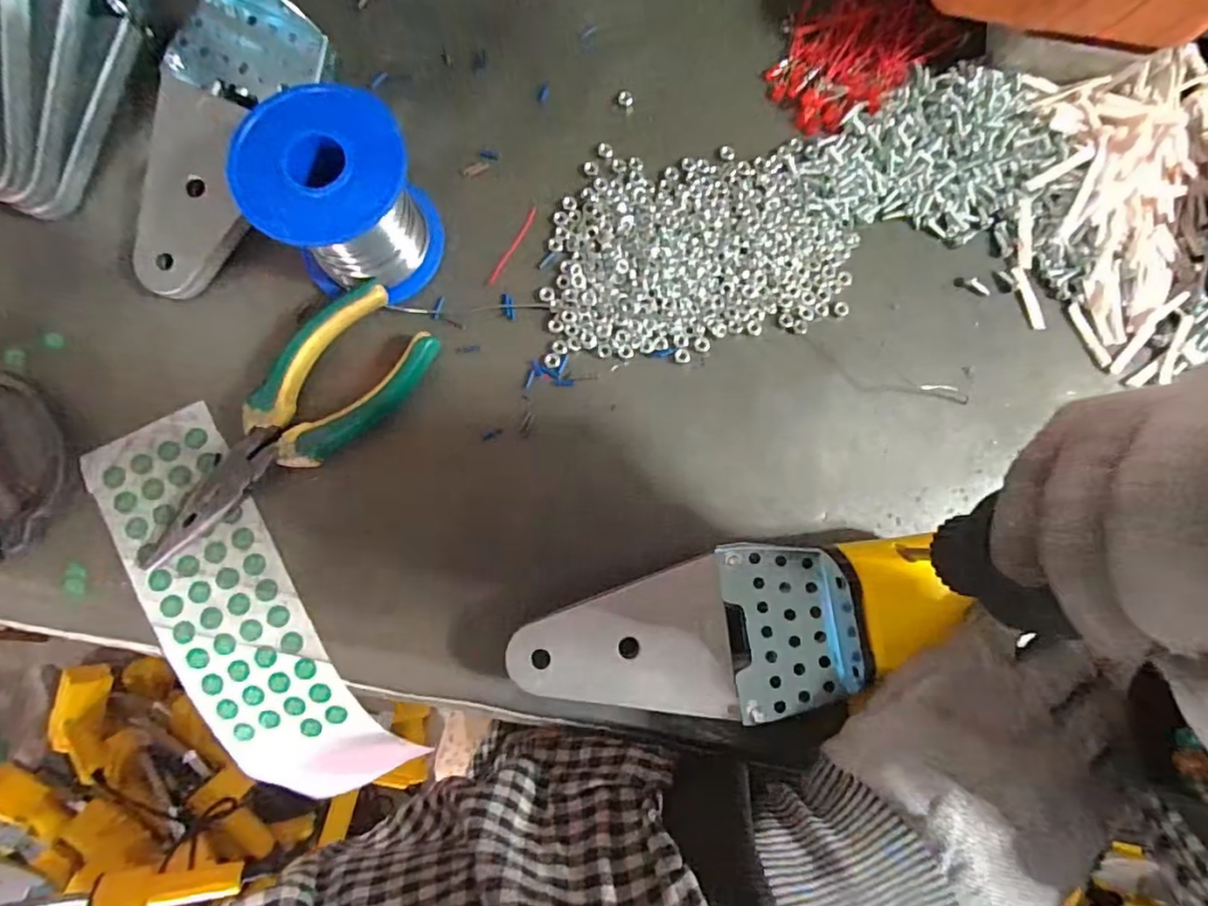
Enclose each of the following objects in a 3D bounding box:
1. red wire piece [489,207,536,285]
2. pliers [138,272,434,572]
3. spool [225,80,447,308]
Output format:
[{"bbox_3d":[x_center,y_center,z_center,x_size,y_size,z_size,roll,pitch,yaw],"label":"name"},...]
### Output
[{"bbox_3d":[-0.044,-0.101,0.287,0.004,0.004,0.043,29,84,1],"label":"red wire piece"},{"bbox_3d":[-0.145,-0.010,0.263,0.152,0.018,0.050,-42,87,-6],"label":"pliers"},{"bbox_3d":[-0.108,-0.106,0.251,0.060,0.068,0.058,0,84,-2],"label":"spool"}]

